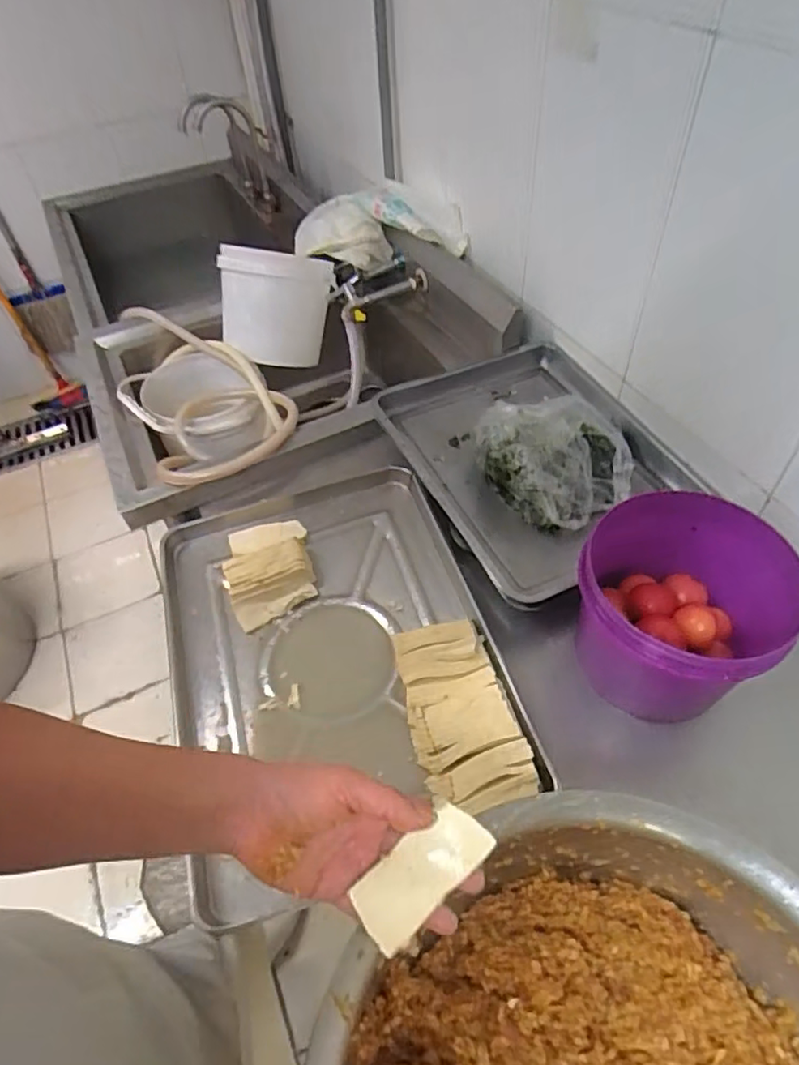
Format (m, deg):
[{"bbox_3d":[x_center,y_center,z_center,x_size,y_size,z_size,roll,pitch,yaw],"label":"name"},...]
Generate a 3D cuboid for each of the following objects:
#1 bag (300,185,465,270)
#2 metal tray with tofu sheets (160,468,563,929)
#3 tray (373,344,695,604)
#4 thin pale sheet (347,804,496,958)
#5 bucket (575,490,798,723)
[{"bbox_3d":[-0.059,-0.624,1.290,0.401,0.154,0.167,22,55,21],"label":"bag"},{"bbox_3d":[-0.101,0.148,0.818,0.411,0.065,0.540,-15,51,-9],"label":"metal tray with tofu sheets"},{"bbox_3d":[0.208,-0.133,0.939,0.363,0.129,0.448,-24,53,-15],"label":"tray"},{"bbox_3d":[0.017,0.250,0.448,0.107,0.011,0.046,-38,57,-15],"label":"thin pale sheet"},{"bbox_3d":[0.319,0.092,0.722,0.221,0.191,0.208,-2,50,2],"label":"bucket"}]

